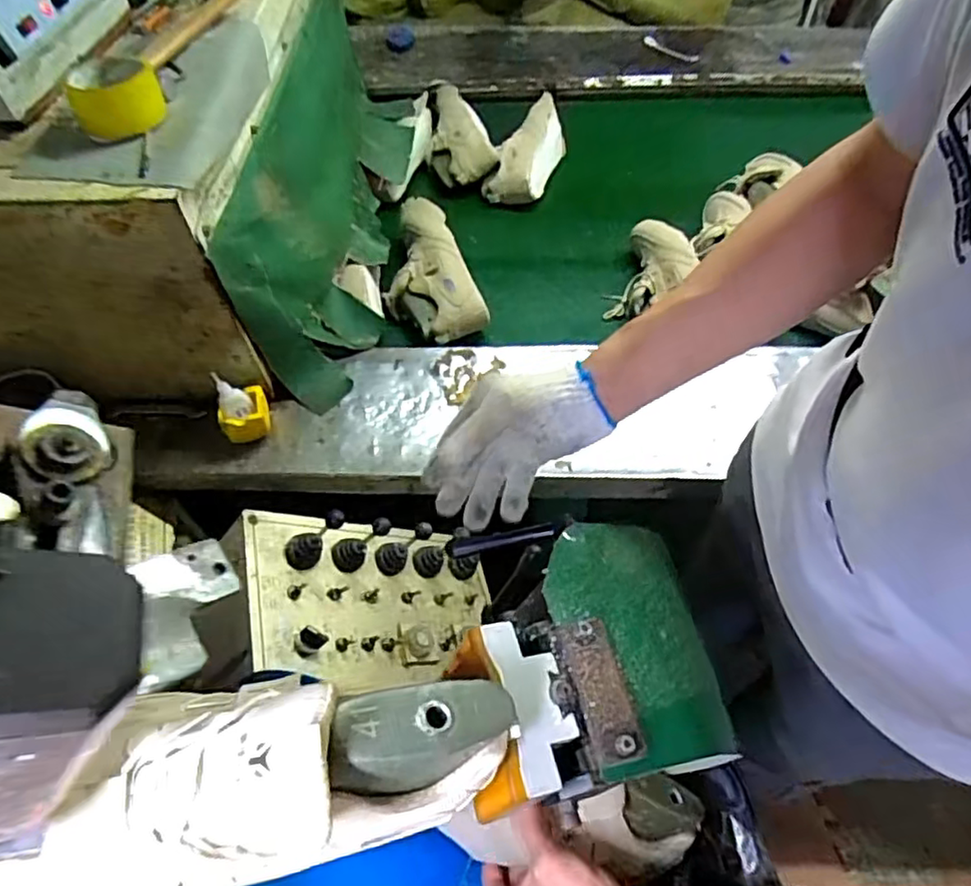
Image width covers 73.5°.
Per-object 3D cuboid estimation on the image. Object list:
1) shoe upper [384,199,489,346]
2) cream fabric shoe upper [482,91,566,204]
[{"bbox_3d":[-0.106,-0.293,1.089,0.137,0.082,0.276,-22,58,-13],"label":"shoe upper"},{"bbox_3d":[0.094,-0.577,1.288,0.109,0.065,0.274,25,72,11],"label":"cream fabric shoe upper"}]

